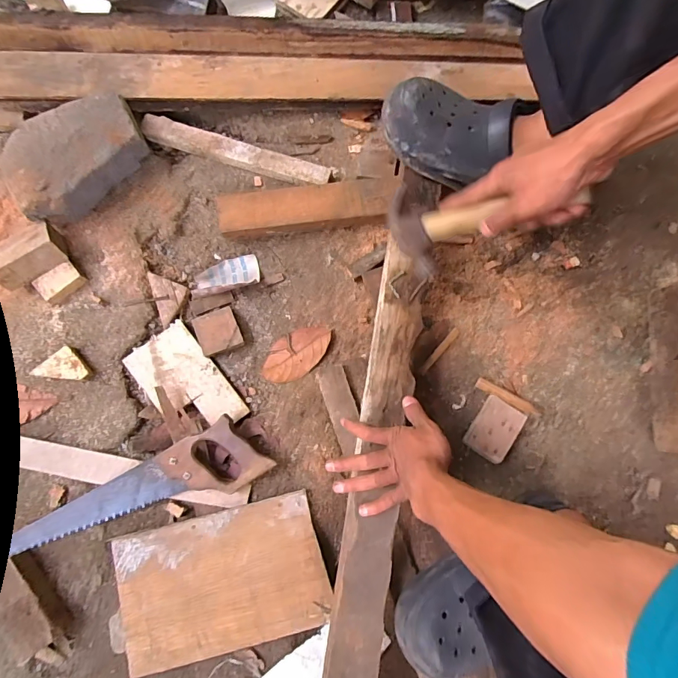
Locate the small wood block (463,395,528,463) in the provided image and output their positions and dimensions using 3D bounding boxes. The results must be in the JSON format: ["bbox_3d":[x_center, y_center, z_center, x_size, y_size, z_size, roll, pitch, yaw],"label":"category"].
[{"bbox_3d":[0.220,0.128,0.603,0.059,0.022,0.082,33,81,4],"label":"small wood block"}]

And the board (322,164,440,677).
[{"bbox_3d":[0.046,0.180,0.519,0.065,0.024,0.824,9,79,0],"label":"board"}]

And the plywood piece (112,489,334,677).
[{"bbox_3d":[-0.152,0.318,0.563,0.262,0.018,0.171,-12,80,-4],"label":"plywood piece"}]

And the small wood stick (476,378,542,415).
[{"bbox_3d":[0.243,0.083,0.615,0.091,0.015,0.017,29,80,4],"label":"small wood stick"}]

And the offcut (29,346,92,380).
[{"bbox_3d":[-0.392,0.035,0.612,0.071,0.020,0.044,8,80,0],"label":"offcut"}]

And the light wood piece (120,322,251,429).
[{"bbox_3d":[-0.224,0.066,0.620,0.100,0.011,0.171,-38,83,-8],"label":"light wood piece"}]

